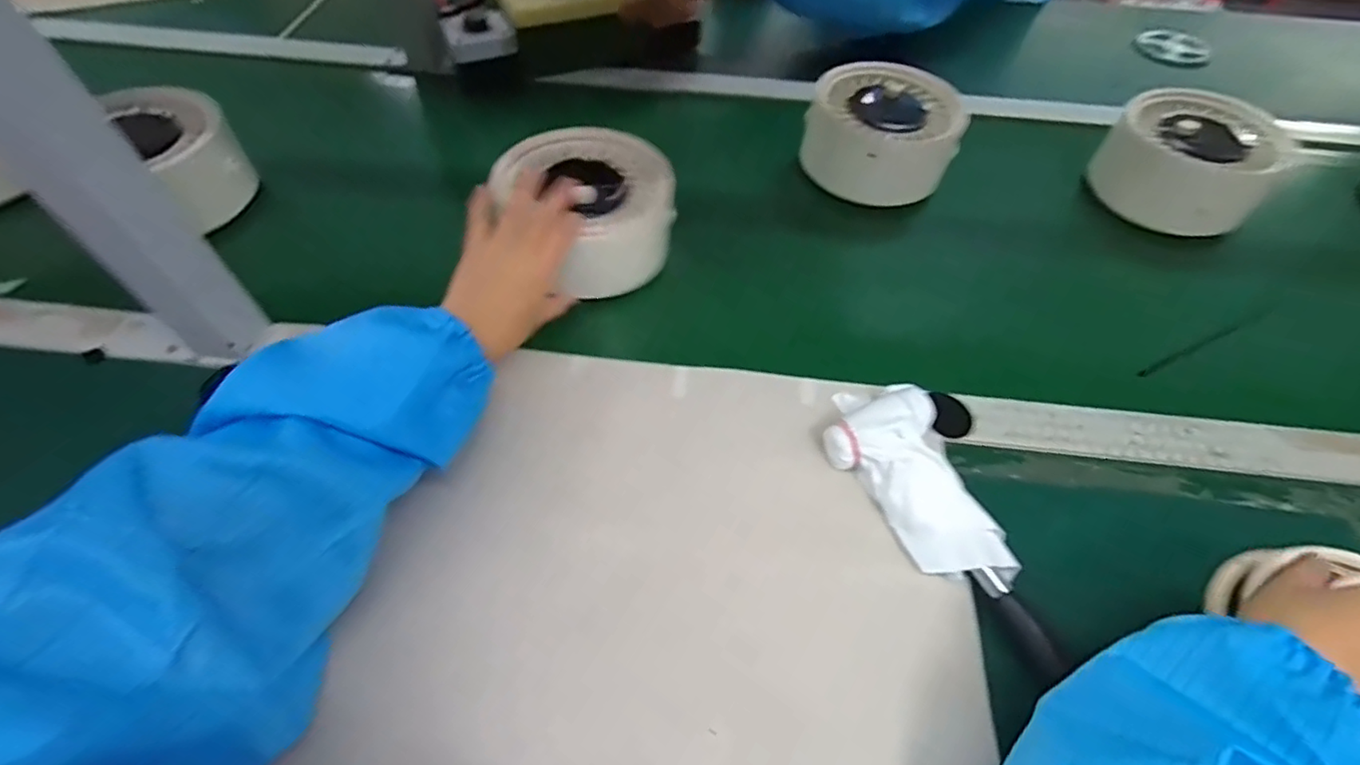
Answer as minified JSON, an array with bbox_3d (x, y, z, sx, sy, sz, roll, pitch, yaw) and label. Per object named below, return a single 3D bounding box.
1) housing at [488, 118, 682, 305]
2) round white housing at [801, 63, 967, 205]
[{"bbox_3d":[-0.072,-0.146,0.504,0.133,0.082,0.122,1,55,-1],"label":"housing"},{"bbox_3d":[0.203,-0.252,0.598,0.141,0.069,0.153,1,55,-1],"label":"round white housing"}]

